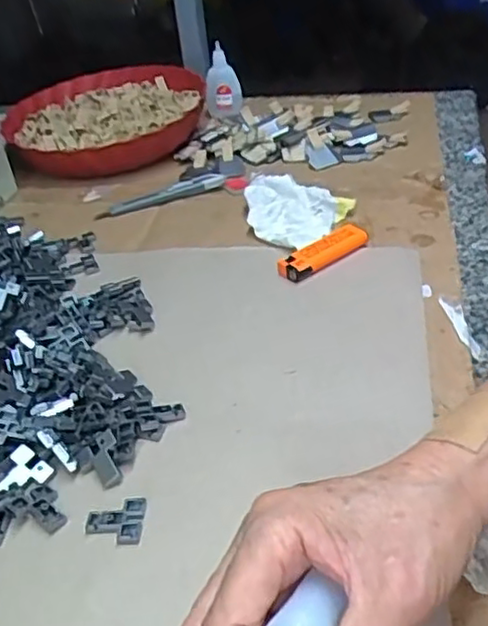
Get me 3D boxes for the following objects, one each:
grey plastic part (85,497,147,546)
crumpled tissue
[{"bbox_3d":[-0.069,0.111,0.355,0.031,0.006,0.029,-3,35,5],"label":"grey plastic part"},{"bbox_3d":[0.036,-0.094,0.596,0.078,0.018,0.102,-32,42,-31],"label":"crumpled tissue"}]

